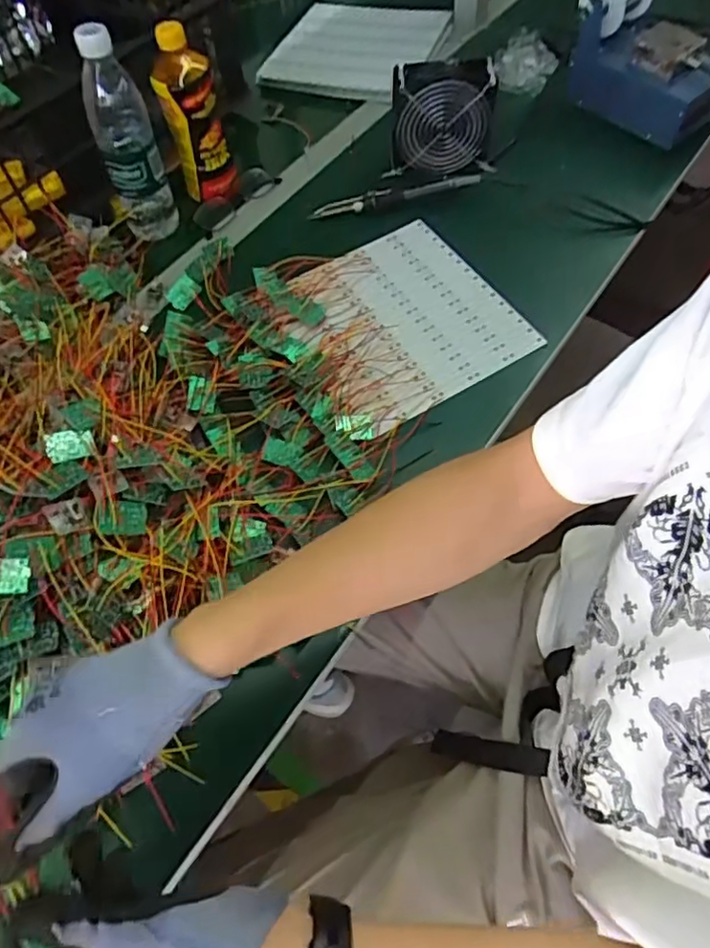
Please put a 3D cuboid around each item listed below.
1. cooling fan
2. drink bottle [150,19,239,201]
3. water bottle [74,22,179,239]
[{"bbox_3d":[0.105,-0.432,0.777,0.128,0.110,0.059,-10,59,-3],"label":"cooling fan"},{"bbox_3d":[-0.191,-0.423,0.755,0.068,0.199,0.064,-10,50,-1],"label":"drink bottle"},{"bbox_3d":[-0.255,-0.365,0.718,0.064,0.231,0.054,-20,60,-9],"label":"water bottle"}]

